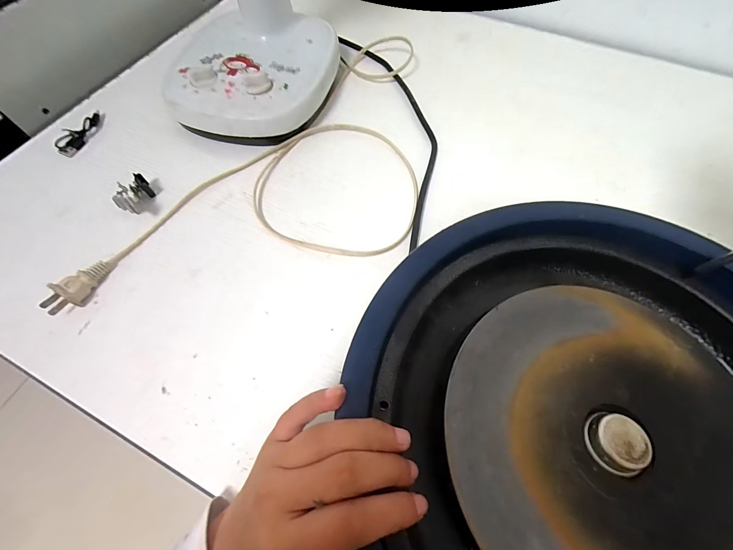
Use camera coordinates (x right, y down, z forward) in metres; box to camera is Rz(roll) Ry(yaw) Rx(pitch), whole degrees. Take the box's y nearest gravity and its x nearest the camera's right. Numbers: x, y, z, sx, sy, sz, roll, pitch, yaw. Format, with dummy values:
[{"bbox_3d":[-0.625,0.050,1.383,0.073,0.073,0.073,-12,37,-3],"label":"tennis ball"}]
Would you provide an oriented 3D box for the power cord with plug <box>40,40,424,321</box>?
[{"bbox_3d":[-0.113,-0.154,0.370,0.395,0.018,0.340,-11,64,-6],"label":"power cord with plug"}]

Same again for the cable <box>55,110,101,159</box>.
[{"bbox_3d":[-0.343,-0.168,0.380,0.022,0.011,0.075,7,64,3],"label":"cable"}]

